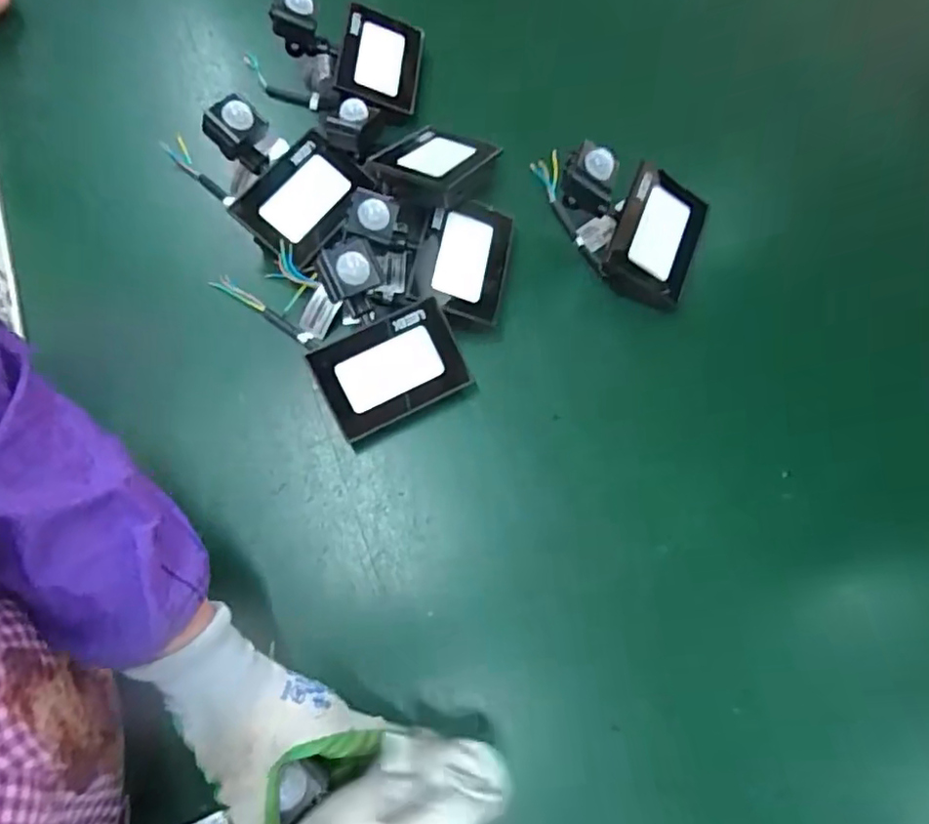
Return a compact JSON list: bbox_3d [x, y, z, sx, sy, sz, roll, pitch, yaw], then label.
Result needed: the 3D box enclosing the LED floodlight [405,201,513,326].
[{"bbox_3d":[-0.002,-0.126,0.501,0.074,0.031,0.105,14,68,-11],"label":"LED floodlight"}]

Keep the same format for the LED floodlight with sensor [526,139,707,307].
[{"bbox_3d":[0.118,-0.168,0.495,0.148,0.082,0.096,23,73,9],"label":"LED floodlight with sensor"}]

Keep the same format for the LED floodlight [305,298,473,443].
[{"bbox_3d":[-0.057,-0.032,0.478,0.106,0.032,0.073,-27,97,-6],"label":"LED floodlight"}]

